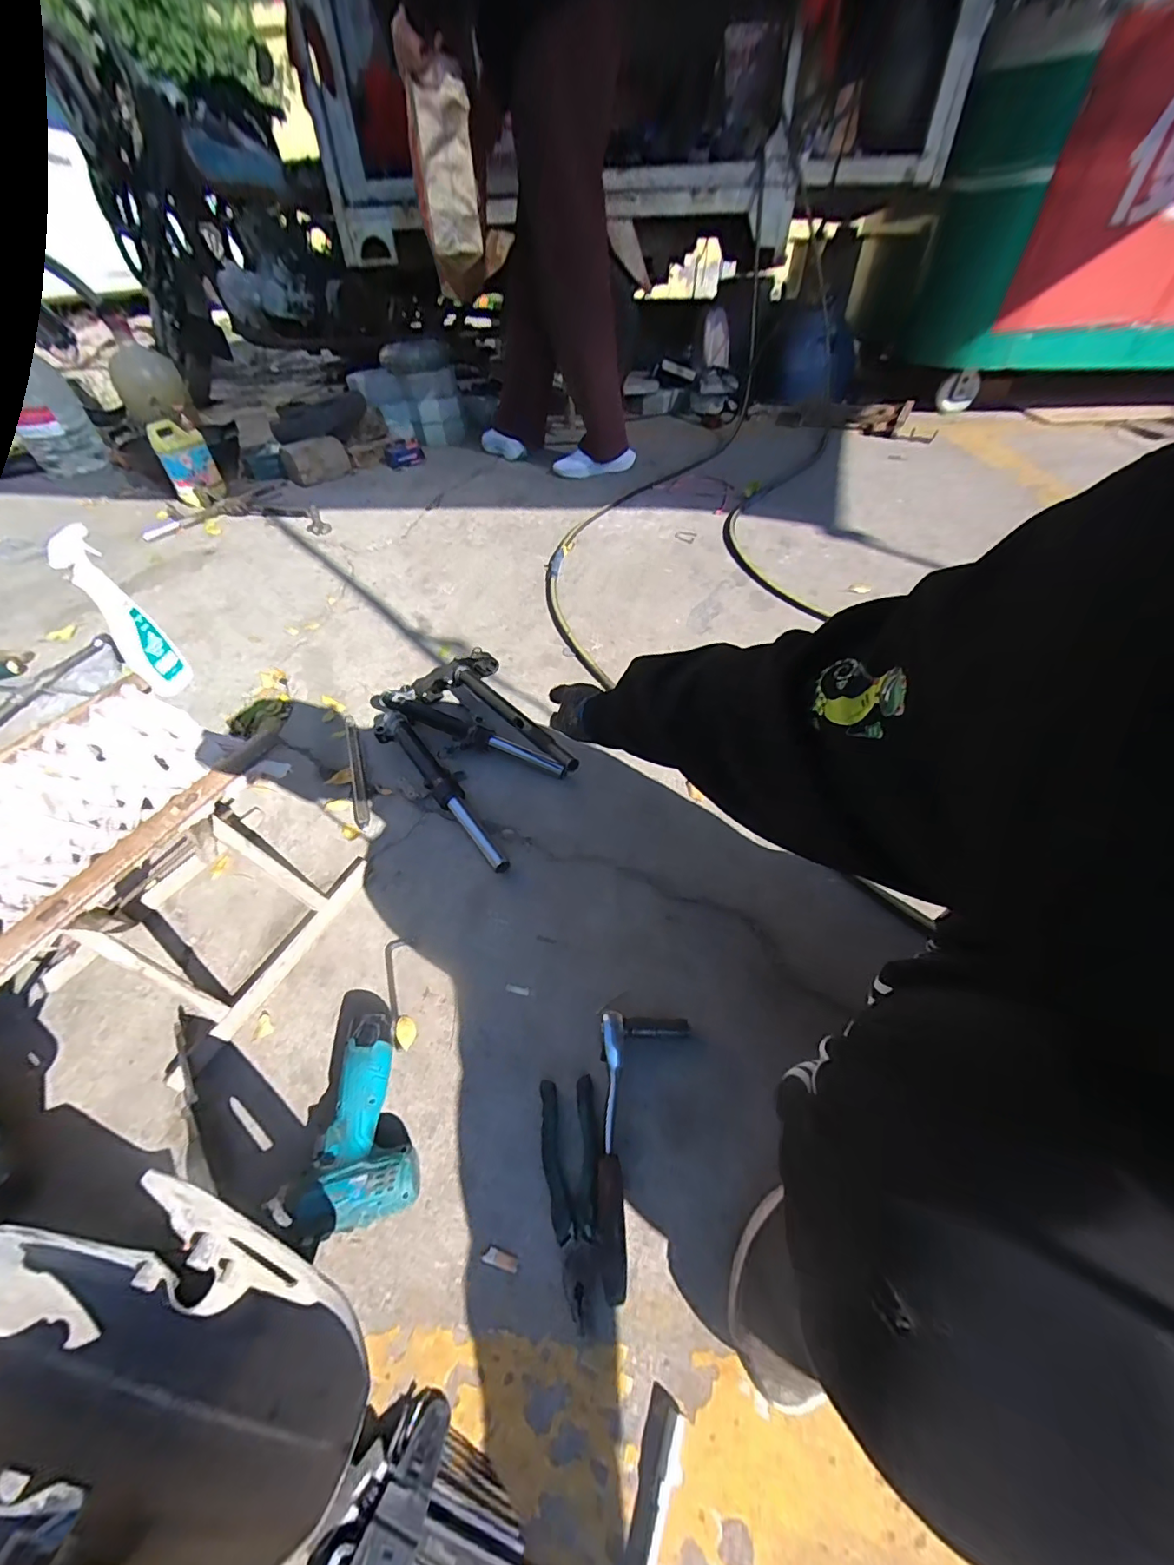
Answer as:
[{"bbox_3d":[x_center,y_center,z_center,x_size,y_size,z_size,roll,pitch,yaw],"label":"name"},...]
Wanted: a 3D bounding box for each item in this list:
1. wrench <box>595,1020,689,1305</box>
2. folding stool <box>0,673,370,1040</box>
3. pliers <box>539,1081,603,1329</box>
[{"bbox_3d":[0.055,0.353,0.514,0.093,0.029,0.231,2,46,5],"label":"wrench"},{"bbox_3d":[-0.471,0.101,0.569,0.239,0.260,0.292,22,56,16],"label":"folding stool"},{"bbox_3d":[-0.012,0.389,0.498,0.056,0.020,0.182,-6,46,-3],"label":"pliers"}]

